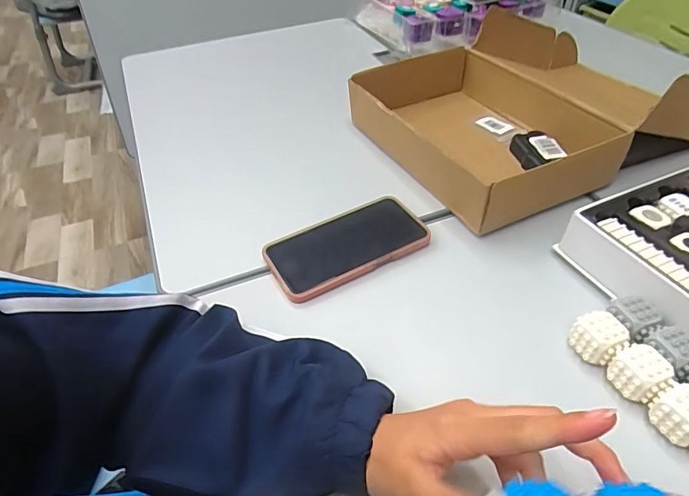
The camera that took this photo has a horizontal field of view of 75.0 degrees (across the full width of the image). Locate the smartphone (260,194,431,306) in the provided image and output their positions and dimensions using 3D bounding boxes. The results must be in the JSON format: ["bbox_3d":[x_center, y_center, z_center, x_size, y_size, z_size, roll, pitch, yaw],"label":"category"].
[{"bbox_3d":[0.003,-0.006,0.476,0.168,0.016,0.084,-27,52,-19],"label":"smartphone"}]

